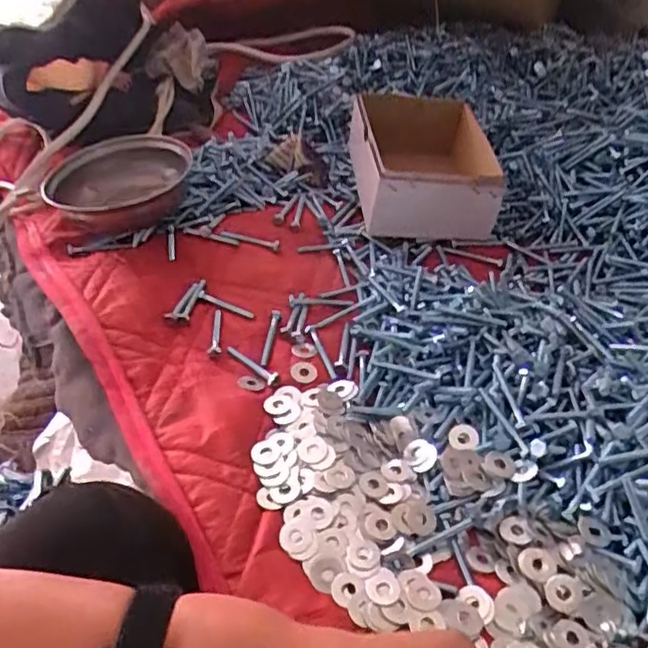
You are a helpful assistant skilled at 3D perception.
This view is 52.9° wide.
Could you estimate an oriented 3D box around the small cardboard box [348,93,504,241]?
[{"bbox_3d":[0.103,-0.178,0.709,0.132,0.072,0.192,-3,45,-4],"label":"small cardboard box"}]

